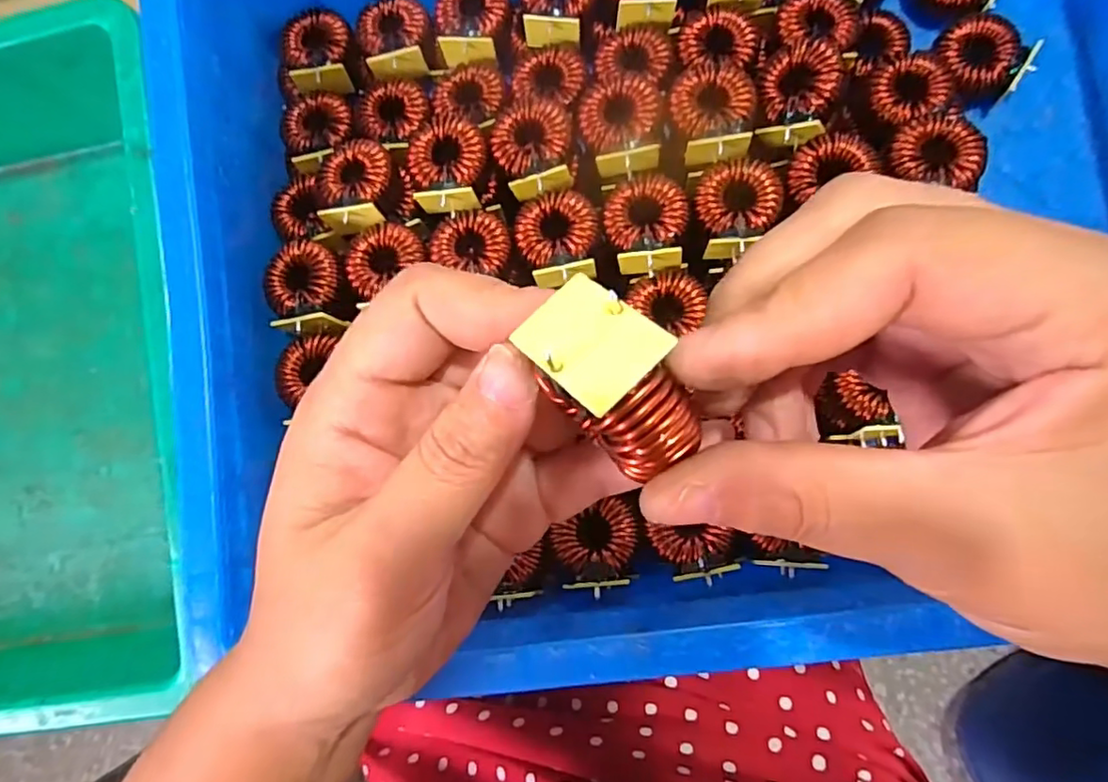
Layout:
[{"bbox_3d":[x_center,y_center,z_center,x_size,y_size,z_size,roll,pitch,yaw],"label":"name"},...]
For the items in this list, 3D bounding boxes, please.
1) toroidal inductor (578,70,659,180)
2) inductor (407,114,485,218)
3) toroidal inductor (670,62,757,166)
[{"bbox_3d":[0.029,-0.116,0.267,0.033,0.021,0.038,-1,88,5],"label":"toroidal inductor"},{"bbox_3d":[-0.046,-0.100,0.271,0.032,0.018,0.043,-8,85,7],"label":"inductor"},{"bbox_3d":[0.068,-0.116,0.263,0.033,0.023,0.044,-6,85,7],"label":"toroidal inductor"}]

